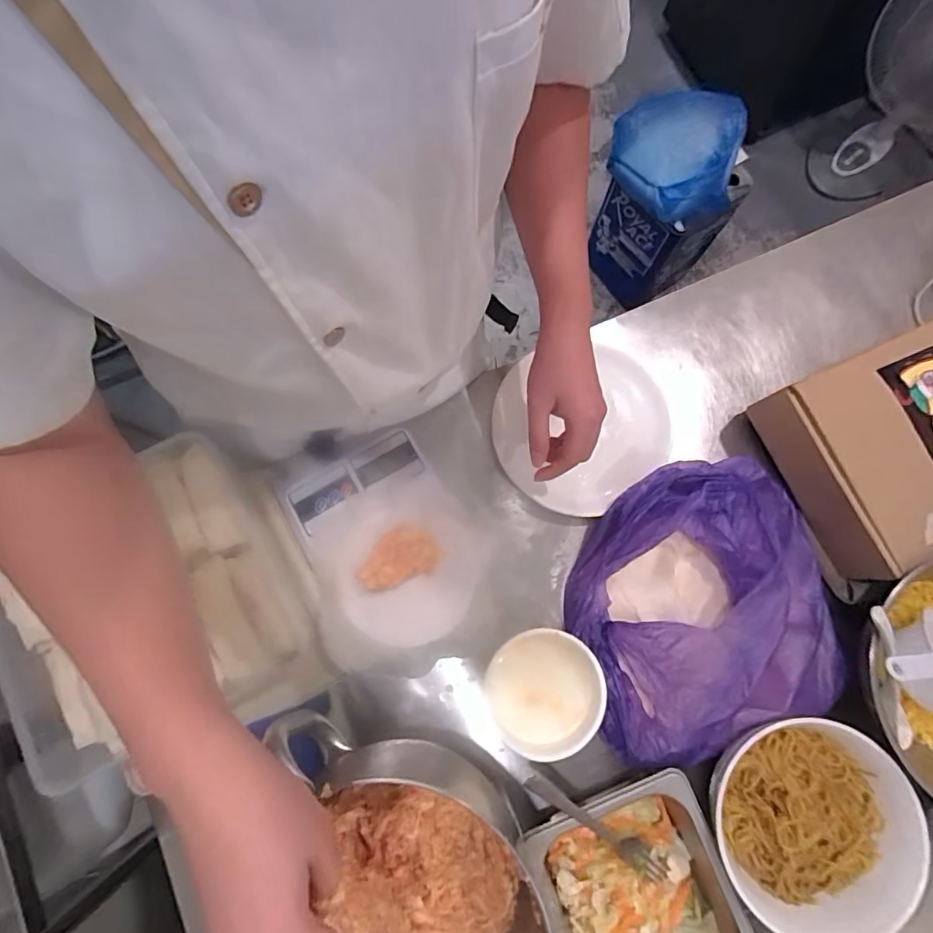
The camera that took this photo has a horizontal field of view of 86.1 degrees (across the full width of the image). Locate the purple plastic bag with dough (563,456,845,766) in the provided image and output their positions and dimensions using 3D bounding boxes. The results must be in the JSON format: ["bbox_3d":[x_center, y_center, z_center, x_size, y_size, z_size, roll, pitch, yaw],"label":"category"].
[{"bbox_3d":[0.232,0.131,0.500,0.251,0.056,0.248,-17,79,-4],"label":"purple plastic bag with dough"}]

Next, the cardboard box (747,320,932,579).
[{"bbox_3d":[0.473,-0.034,0.526,0.264,0.087,0.197,-24,80,-5],"label":"cardboard box"}]

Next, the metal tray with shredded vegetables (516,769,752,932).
[{"bbox_3d":[0.149,0.386,0.444,0.158,0.058,0.184,-20,79,-4],"label":"metal tray with shredded vegetables"}]

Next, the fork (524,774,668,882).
[{"bbox_3d":[0.117,0.323,0.449,0.166,0.023,0.020,40,81,-11],"label":"fork"}]

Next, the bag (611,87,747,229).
[{"bbox_3d":[0.434,-0.659,1.045,0.234,0.143,0.220,7,79,1],"label":"bag"}]

